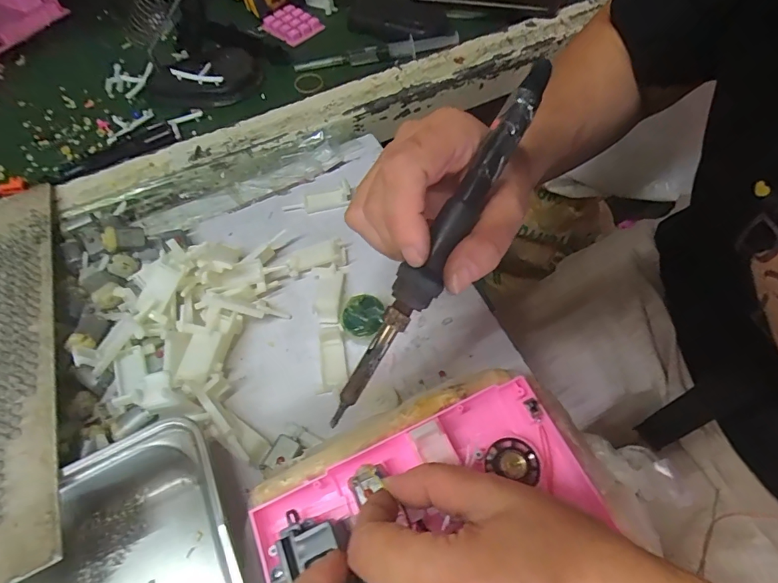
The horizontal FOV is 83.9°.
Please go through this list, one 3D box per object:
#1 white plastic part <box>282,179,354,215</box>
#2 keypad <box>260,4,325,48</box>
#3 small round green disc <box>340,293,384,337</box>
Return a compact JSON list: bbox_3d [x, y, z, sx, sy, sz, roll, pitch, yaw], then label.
[{"bbox_3d":[-0.060,-0.077,0.368,0.059,0.012,0.018,-15,60,8],"label":"white plastic part"},{"bbox_3d":[-0.113,-0.306,0.495,0.055,0.012,0.053,33,67,19],"label":"keypad"},{"bbox_3d":[-0.019,0.019,0.307,0.031,0.016,0.031,0,61,3],"label":"small round green disc"}]

